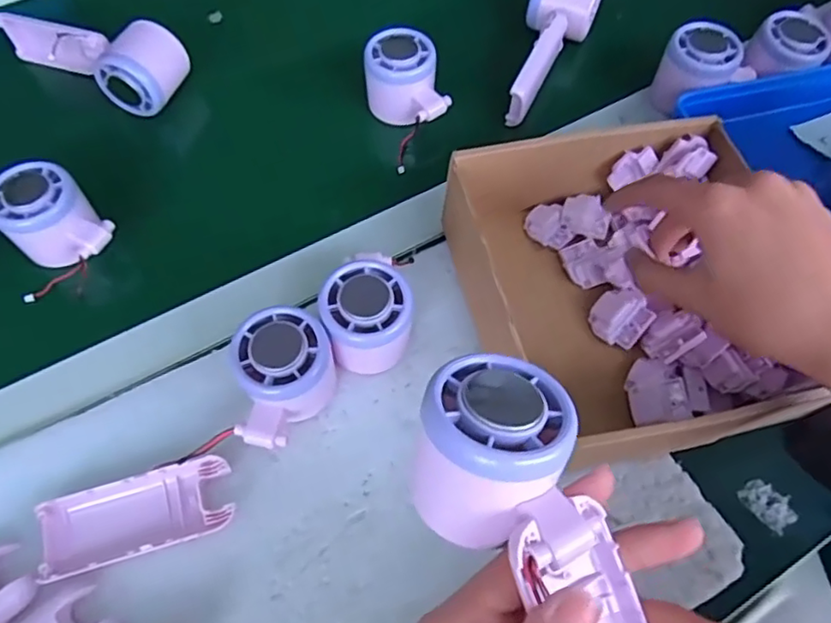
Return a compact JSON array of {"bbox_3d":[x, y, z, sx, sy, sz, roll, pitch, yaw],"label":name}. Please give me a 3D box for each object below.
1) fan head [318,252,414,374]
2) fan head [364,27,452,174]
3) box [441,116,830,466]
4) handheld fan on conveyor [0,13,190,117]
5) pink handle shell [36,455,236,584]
[{"bbox_3d":[-0.029,0.007,0.381,0.052,0.057,0.064,-20,64,-10],"label":"fan head"},{"bbox_3d":[-0.007,-0.180,0.494,0.057,0.057,0.076,-23,65,-11],"label":"fan head"},{"bbox_3d":[0.129,-0.025,0.399,0.192,0.061,0.215,-10,63,-5],"label":"box"},{"bbox_3d":[-0.268,-0.222,0.513,0.159,0.044,0.062,27,66,13],"label":"handheld fan on conveyor"},{"bbox_3d":[-0.155,0.114,0.341,0.101,0.011,0.043,-15,64,-8],"label":"pink handle shell"}]

